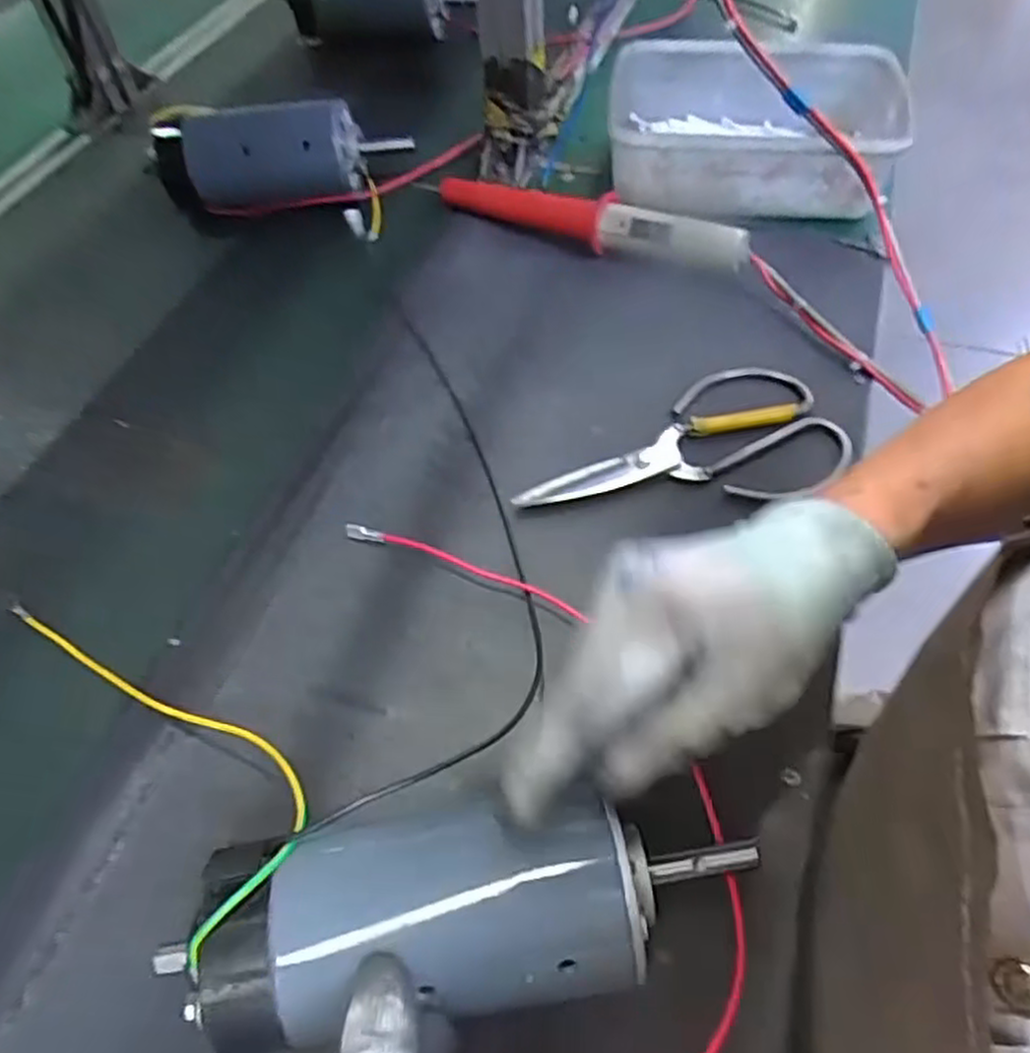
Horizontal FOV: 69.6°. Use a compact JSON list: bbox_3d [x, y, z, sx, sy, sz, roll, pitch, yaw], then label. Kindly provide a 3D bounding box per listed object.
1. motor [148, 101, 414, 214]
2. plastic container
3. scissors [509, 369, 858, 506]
[{"bbox_3d":[-0.204,-0.313,0.631,0.202,0.065,0.060,0,55,4],"label":"motor"},{"bbox_3d":[0.185,-0.322,0.597,0.228,0.063,0.162,9,57,10],"label":"plastic container"},{"bbox_3d":[0.103,-0.054,0.455,0.208,0.010,0.100,-11,55,-3],"label":"scissors"}]

